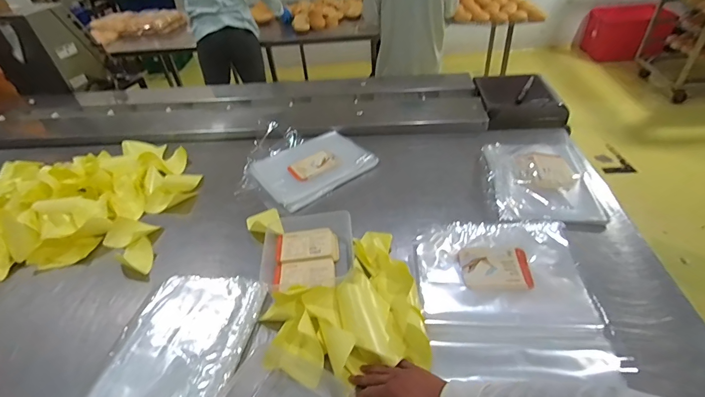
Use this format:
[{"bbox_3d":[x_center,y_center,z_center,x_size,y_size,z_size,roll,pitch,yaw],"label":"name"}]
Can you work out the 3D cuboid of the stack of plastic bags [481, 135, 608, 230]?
[{"bbox_3d":[0.501,-0.064,0.966,0.254,0.032,0.410,3,40,10],"label":"stack of plastic bags"}]

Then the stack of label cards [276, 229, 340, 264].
[{"bbox_3d":[-0.106,0.112,0.858,0.146,0.027,0.088,-4,41,3],"label":"stack of label cards"}]

